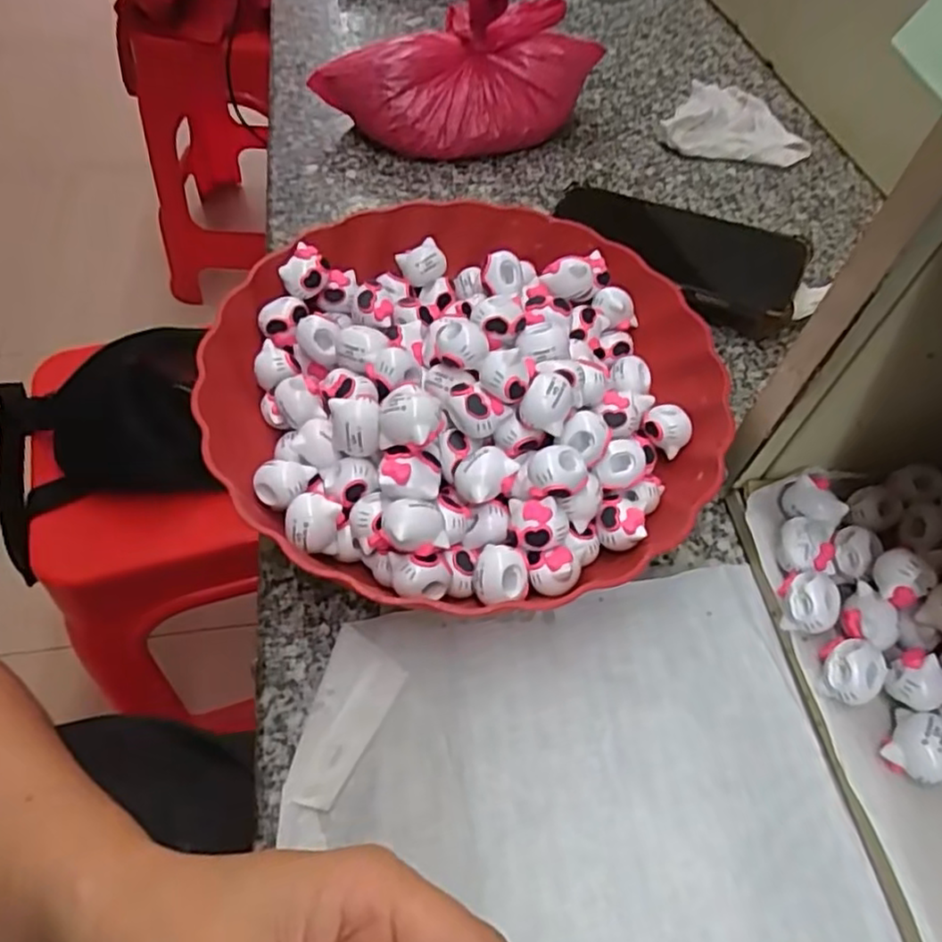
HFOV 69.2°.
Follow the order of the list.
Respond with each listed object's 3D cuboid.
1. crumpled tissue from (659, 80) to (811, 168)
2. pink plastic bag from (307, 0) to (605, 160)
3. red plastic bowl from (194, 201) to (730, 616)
[{"bbox_3d":[0.205,-0.281,0.541,0.109,0.017,0.110,5,56,0],"label":"crumpled tissue"},{"bbox_3d":[-0.004,-0.277,0.484,0.207,0.081,0.081,-8,57,-9],"label":"pink plastic bag"},{"bbox_3d":[0.001,-0.044,0.332,0.228,0.073,0.236,2,55,-4],"label":"red plastic bowl"}]

